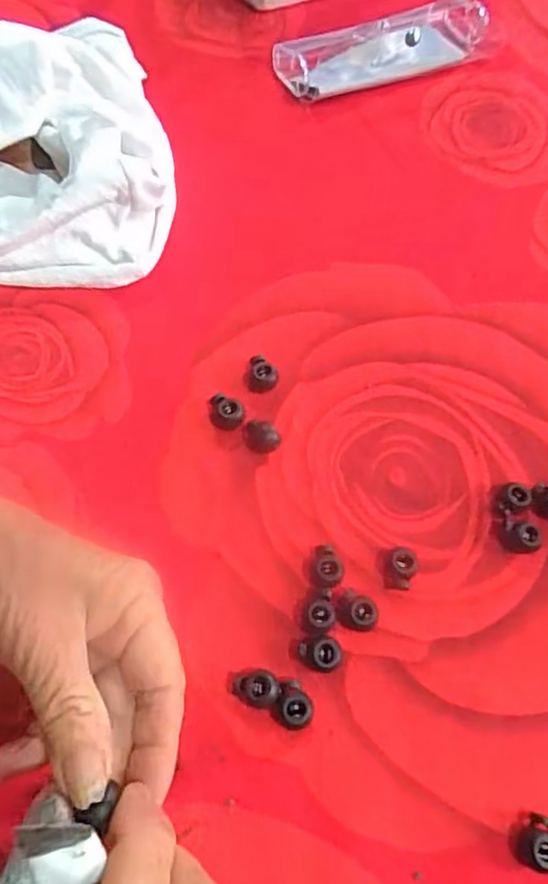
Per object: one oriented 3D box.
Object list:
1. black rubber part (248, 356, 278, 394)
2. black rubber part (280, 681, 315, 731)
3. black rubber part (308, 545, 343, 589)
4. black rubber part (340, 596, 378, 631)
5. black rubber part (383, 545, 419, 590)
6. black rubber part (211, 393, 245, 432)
[{"bbox_3d":[-0.006,-0.035,0.315,0.016,0.012,0.016,7,66,0],"label":"black rubber part"},{"bbox_3d":[0.009,0.112,0.251,0.014,0.011,0.017,-34,72,-16],"label":"black rubber part"},{"bbox_3d":[0.024,0.059,0.277,0.014,0.011,0.019,-7,67,-6],"label":"black rubber part"},{"bbox_3d":[0.039,0.078,0.269,0.016,0.012,0.015,1,66,-3],"label":"black rubber part"},{"bbox_3d":[0.059,0.059,0.278,0.012,0.013,0.018,8,66,0],"label":"black rubber part"},{"bbox_3d":[-0.025,-0.015,0.305,0.019,0.013,0.013,29,68,9],"label":"black rubber part"}]

